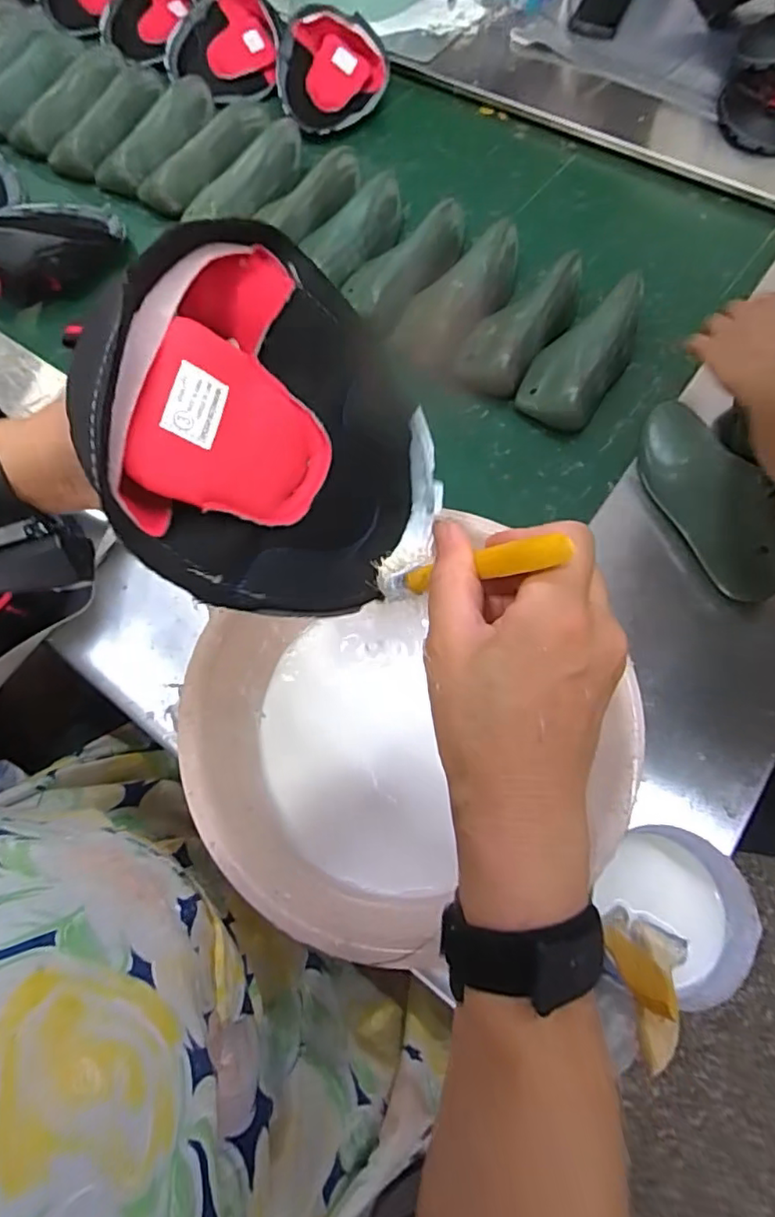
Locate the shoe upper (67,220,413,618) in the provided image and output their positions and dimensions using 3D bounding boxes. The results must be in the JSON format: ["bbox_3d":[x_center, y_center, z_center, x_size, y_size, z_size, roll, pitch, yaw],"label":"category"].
[{"bbox_3d":[-0.060,-0.091,0.307,0.082,0.180,0.185,11,83,47],"label":"shoe upper"}]

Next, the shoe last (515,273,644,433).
[{"bbox_3d":[0.232,-0.297,0.700,0.088,0.066,0.207,21,78,40],"label":"shoe last"}]

